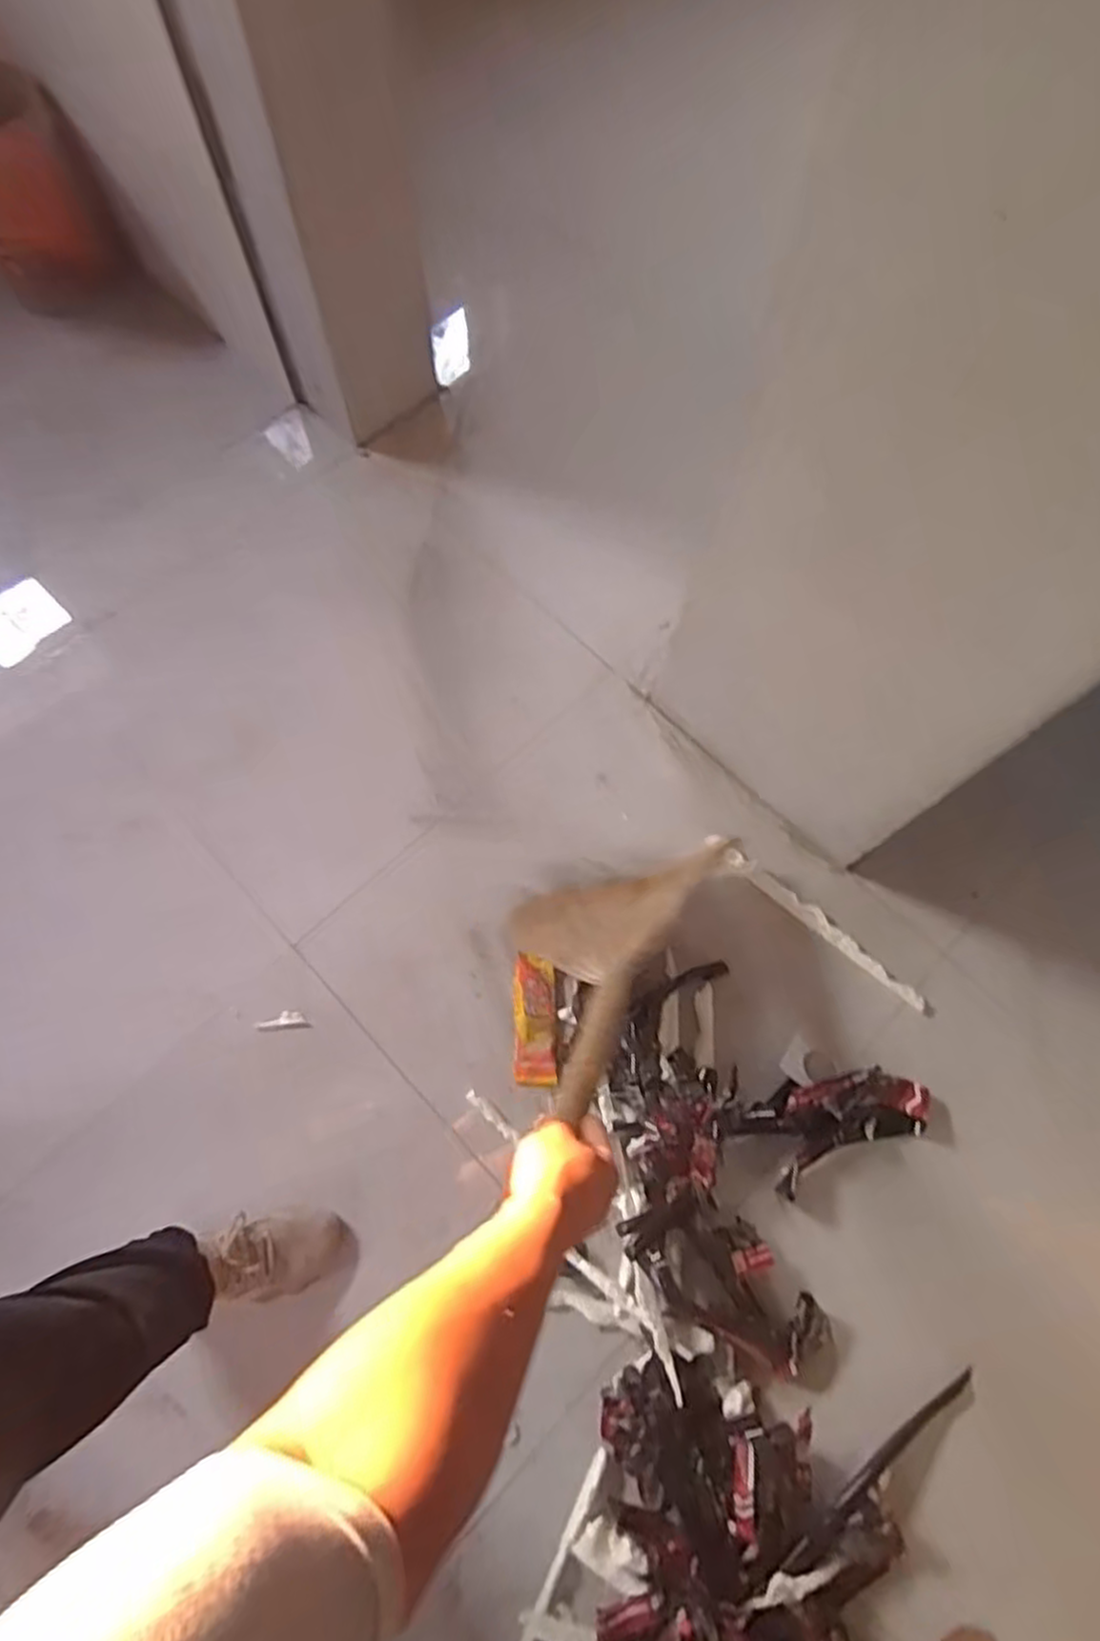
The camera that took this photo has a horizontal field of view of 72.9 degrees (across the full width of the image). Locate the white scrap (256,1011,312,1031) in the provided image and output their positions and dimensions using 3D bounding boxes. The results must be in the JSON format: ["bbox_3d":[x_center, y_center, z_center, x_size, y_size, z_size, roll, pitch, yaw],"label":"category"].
[{"bbox_3d":[-0.447,0.338,1.254,0.088,0.009,0.029,-4,68,0],"label":"white scrap"}]

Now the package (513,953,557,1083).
[{"bbox_3d":[-0.025,0.330,1.235,0.066,0.019,0.205,-2,68,1],"label":"package"}]

